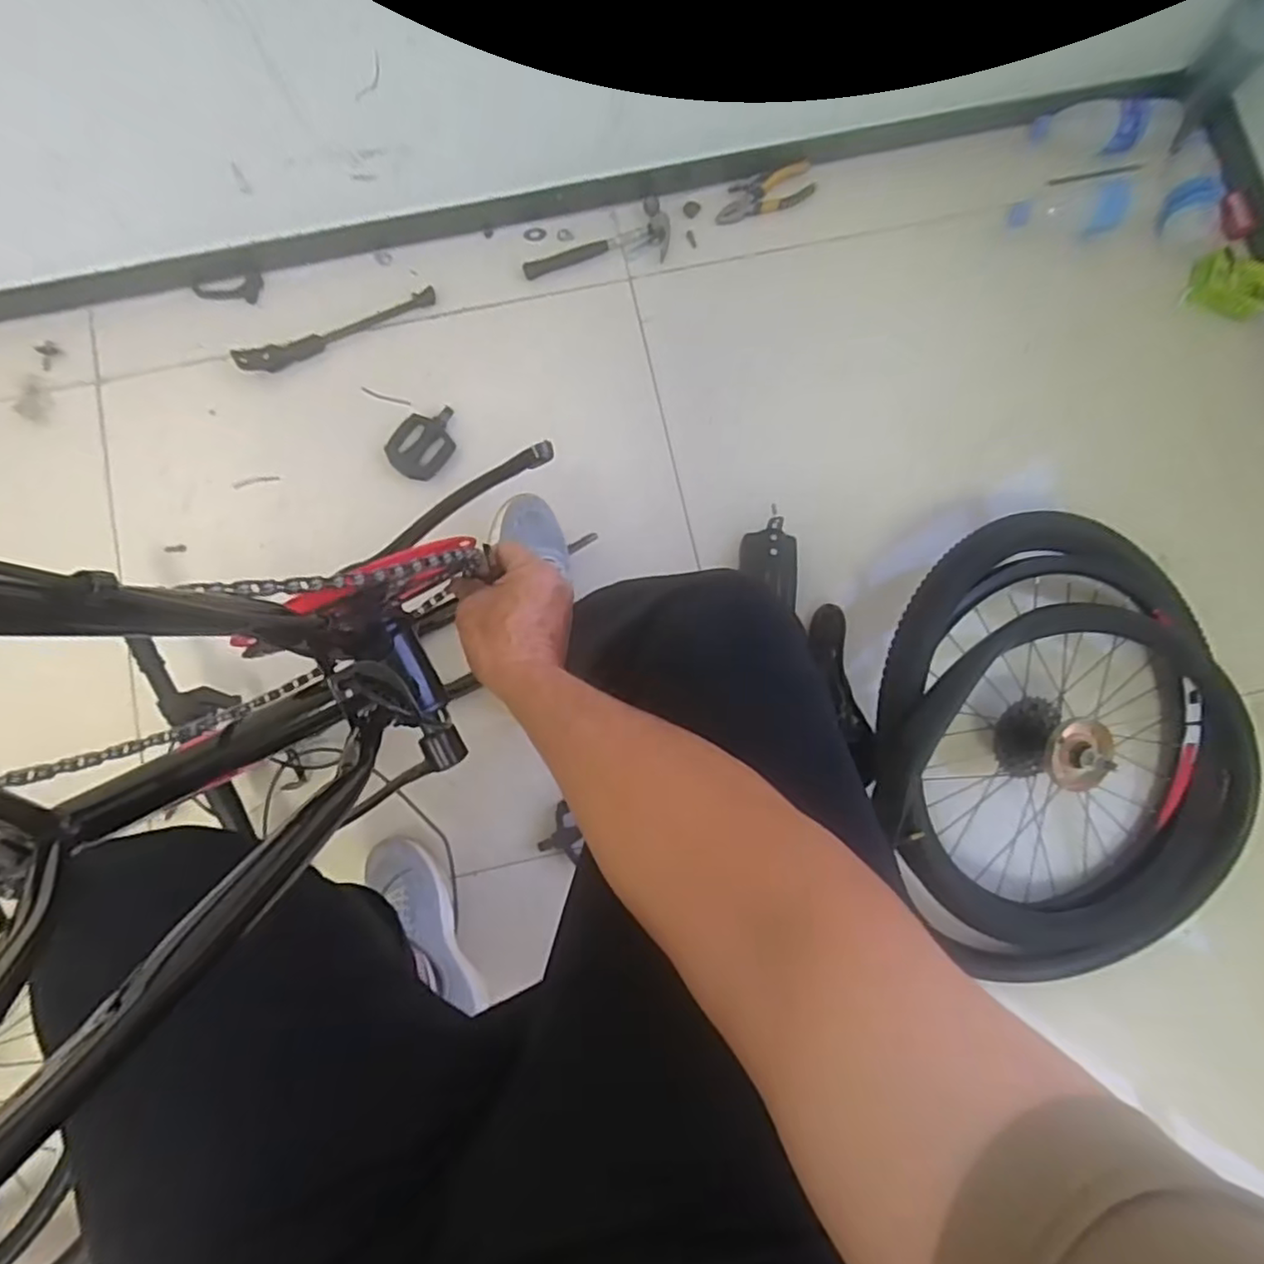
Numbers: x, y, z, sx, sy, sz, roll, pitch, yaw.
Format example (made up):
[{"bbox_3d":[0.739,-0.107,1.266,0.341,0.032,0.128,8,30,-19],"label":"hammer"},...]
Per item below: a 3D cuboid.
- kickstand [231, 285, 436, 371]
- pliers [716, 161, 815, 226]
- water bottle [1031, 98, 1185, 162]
[{"bbox_3d":[-0.432,-0.443,0.977,0.302,0.024,0.036,-23,83,-5],"label":"kickstand"},{"bbox_3d":[0.198,-0.654,0.990,0.150,0.014,0.060,-19,83,-4],"label":"pliers"},{"bbox_3d":[0.680,-0.718,0.952,0.189,0.064,0.060,6,82,-1],"label":"water bottle"}]

